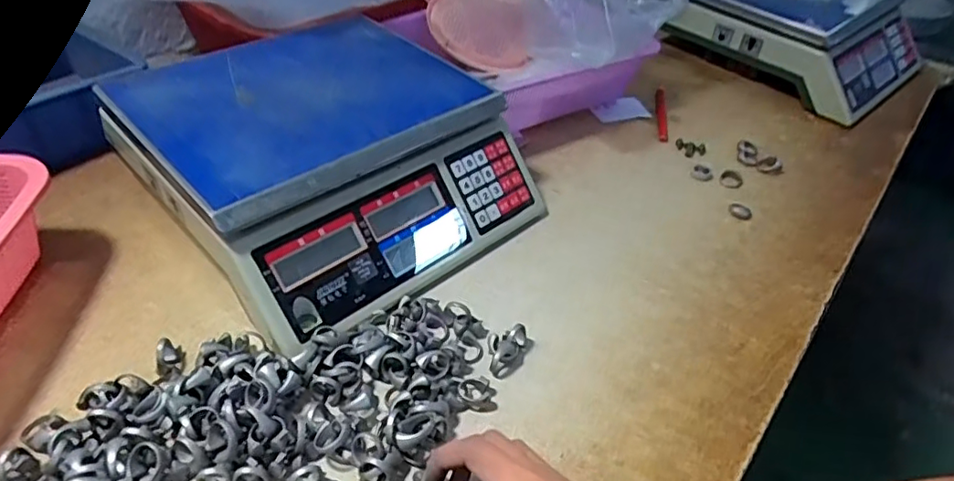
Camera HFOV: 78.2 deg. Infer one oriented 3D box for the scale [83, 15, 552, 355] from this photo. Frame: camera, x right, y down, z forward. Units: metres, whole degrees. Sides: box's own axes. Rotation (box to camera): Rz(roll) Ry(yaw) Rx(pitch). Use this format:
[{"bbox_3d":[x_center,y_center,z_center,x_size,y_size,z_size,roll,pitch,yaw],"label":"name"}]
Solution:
[{"bbox_3d":[-0.132,-0.076,0.534,0.288,0.115,0.280,35,49,29],"label":"scale"}]

